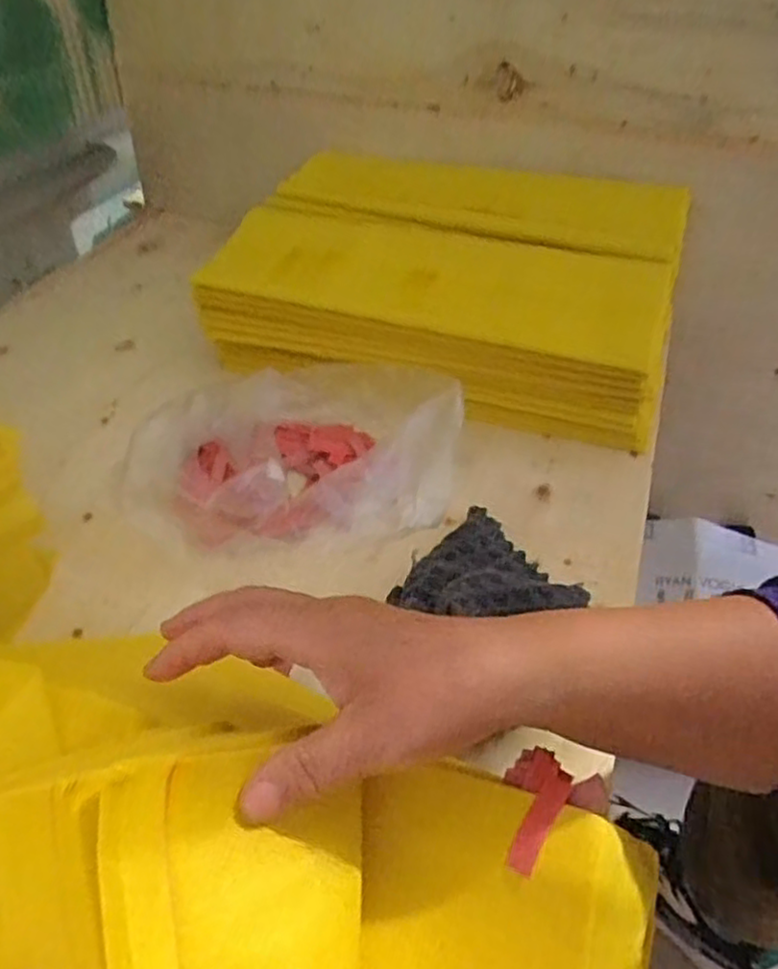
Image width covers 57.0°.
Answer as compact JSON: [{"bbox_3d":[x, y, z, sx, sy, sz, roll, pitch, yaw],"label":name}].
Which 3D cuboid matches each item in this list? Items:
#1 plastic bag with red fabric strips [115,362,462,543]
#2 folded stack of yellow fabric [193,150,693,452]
[{"bbox_3d":[-0.060,-0.019,0.491,0.209,0.071,0.146,5,43,5],"label":"plastic bag with red fabric strips"},{"bbox_3d":[0.055,-0.178,0.632,0.364,0.111,0.257,12,44,12],"label":"folded stack of yellow fabric"}]

